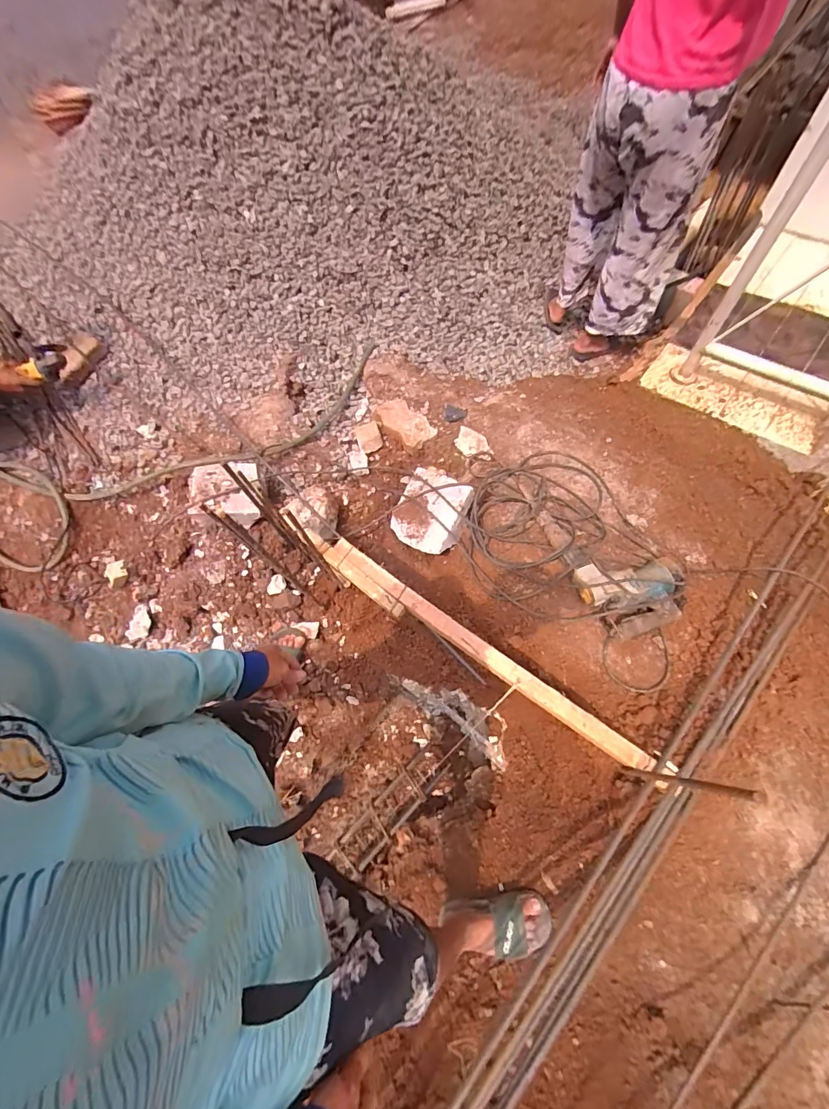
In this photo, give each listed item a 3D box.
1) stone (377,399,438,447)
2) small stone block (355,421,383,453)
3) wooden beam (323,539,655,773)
[{"bbox_3d":[-0.034,-0.451,1.441,0.121,0.038,0.233,-42,68,-10],"label":"stone"},{"bbox_3d":[-0.156,-0.401,1.446,0.078,0.028,0.105,-17,66,1],"label":"small stone block"},{"bbox_3d":[0.124,0.212,0.961,0.837,0.047,0.069,33,75,19],"label":"wooden beam"}]

